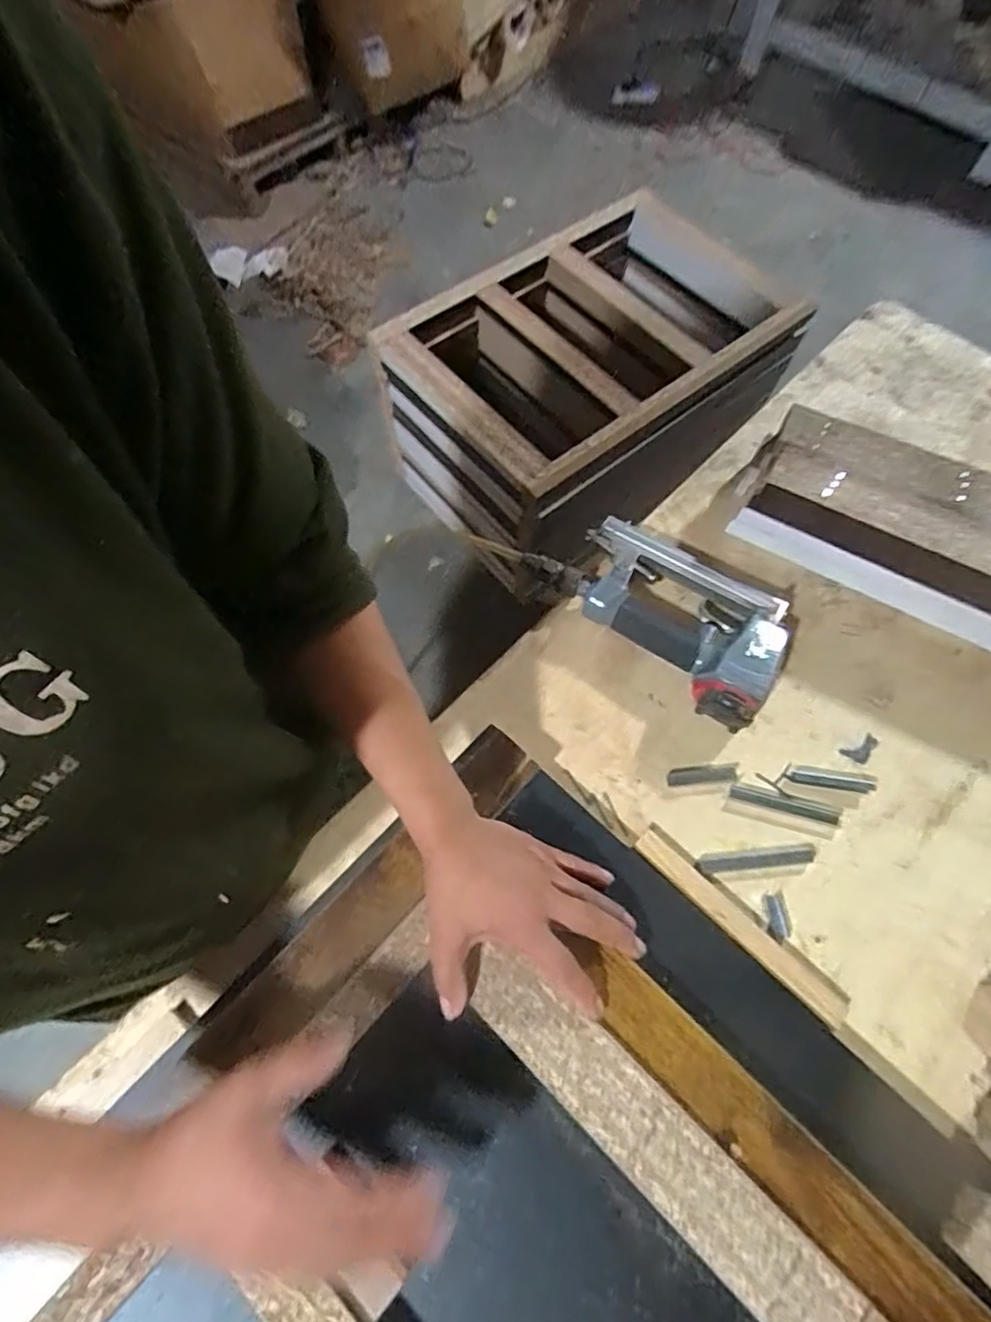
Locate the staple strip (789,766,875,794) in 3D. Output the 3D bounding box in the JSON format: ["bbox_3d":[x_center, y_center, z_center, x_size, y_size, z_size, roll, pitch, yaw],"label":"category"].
[{"bbox_3d":[0.281,0.098,0.501,0.068,0.004,0.016,9,65,2],"label":"staple strip"}]

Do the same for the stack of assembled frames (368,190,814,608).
[{"bbox_3d":[0.126,-0.447,0.980,0.542,0.273,0.406,-42,73,-16],"label":"stack of assembled frames"}]

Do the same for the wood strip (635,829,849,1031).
[{"bbox_3d":[0.181,0.197,0.451,0.178,0.008,0.021,41,70,15],"label":"wood strip"}]

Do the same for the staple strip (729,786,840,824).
[{"bbox_3d":[0.238,0.117,0.494,0.087,0.005,0.014,15,65,5],"label":"staple strip"}]

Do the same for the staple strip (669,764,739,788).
[{"bbox_3d":[0.172,0.095,0.498,0.059,0.004,0.015,-5,65,-5],"label":"staple strip"}]

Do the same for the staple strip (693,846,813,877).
[{"bbox_3d":[0.205,0.157,0.473,0.096,0.004,0.014,-5,65,-5],"label":"staple strip"}]

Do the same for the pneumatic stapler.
[{"bbox_3d":[0.145,-0.051,0.537,0.224,0.051,0.120,35,68,13],"label":"pneumatic stapler"}]

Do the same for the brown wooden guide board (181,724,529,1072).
[{"bbox_3d":[-0.083,0.170,0.439,0.050,0.029,0.291,39,69,14],"label":"brown wooden guide board"}]

